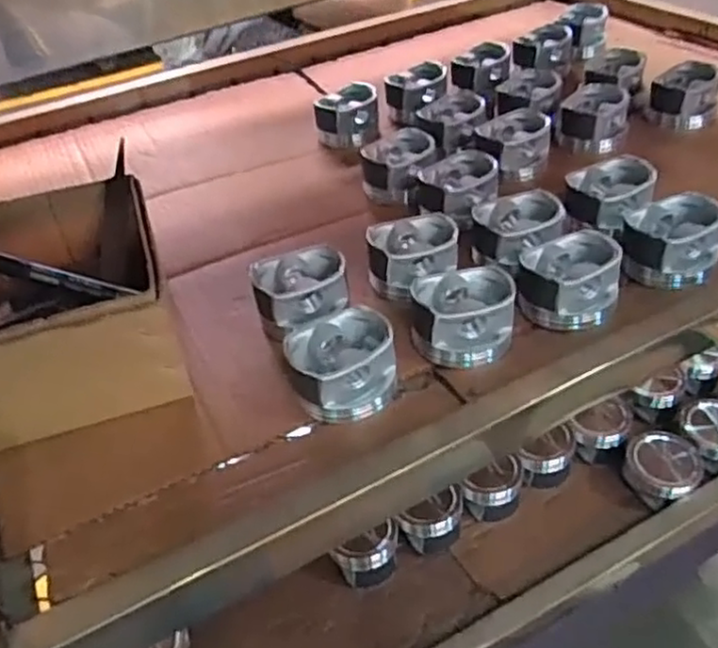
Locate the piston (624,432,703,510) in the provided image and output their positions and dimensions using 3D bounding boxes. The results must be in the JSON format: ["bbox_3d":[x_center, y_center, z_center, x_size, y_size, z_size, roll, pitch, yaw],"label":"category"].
[{"bbox_3d":[0.329,0.156,0.748,0.075,0.048,0.079,-4,41,4],"label":"piston"}]

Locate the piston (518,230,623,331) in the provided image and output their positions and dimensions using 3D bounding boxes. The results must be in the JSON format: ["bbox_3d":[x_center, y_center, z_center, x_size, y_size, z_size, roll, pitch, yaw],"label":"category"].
[{"bbox_3d":[0.167,-0.035,0.547,0.075,0.054,0.074,6,43,15],"label":"piston"}]

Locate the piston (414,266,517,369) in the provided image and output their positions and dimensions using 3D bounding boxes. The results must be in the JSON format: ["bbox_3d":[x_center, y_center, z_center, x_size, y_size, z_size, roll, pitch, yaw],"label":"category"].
[{"bbox_3d":[0.079,-0.007,0.528,0.073,0.051,0.062,-4,41,4],"label":"piston"}]

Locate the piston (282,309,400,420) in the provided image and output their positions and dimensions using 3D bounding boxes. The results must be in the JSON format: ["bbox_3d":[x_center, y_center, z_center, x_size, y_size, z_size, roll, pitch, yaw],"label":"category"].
[{"bbox_3d":[-0.011,0.030,0.494,0.074,0.056,0.059,-17,42,-11],"label":"piston"}]

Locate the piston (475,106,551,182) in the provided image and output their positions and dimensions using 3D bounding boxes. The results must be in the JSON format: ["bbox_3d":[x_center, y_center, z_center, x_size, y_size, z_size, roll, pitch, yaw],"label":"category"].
[{"bbox_3d":[0.160,-0.184,0.718,0.075,0.053,0.077,2,42,12],"label":"piston"}]

